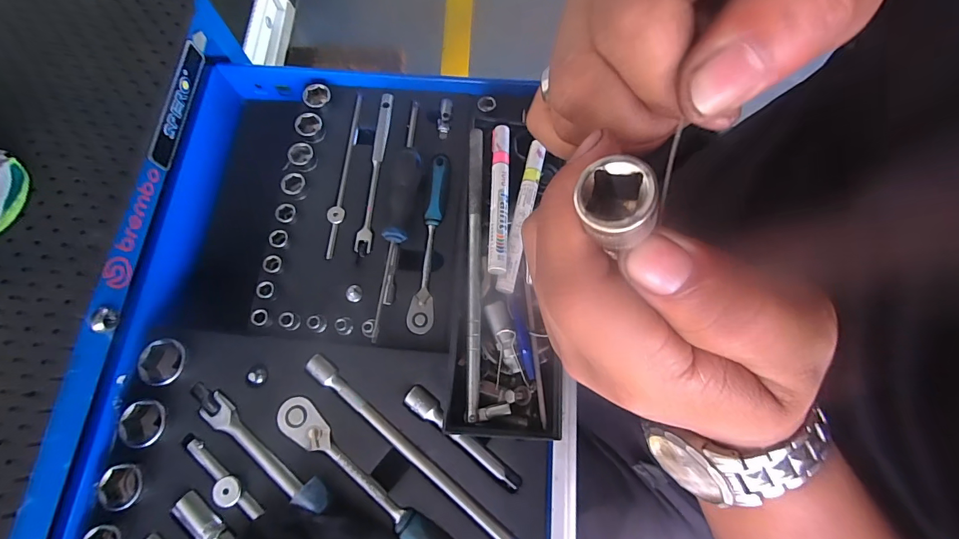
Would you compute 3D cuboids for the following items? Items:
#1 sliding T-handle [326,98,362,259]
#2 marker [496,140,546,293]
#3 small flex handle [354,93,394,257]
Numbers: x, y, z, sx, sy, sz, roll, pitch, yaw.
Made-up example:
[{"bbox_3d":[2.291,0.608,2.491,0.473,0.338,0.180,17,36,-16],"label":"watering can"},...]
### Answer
[{"bbox_3d":[-0.144,-0.105,0.437,0.017,0.014,0.194,4,72,1],"label":"sliding T-handle"},{"bbox_3d":[0.037,-0.048,0.354,0.015,0.012,0.139,13,72,4],"label":"marker"},{"bbox_3d":[-0.111,-0.105,0.437,0.018,0.019,0.185,5,72,1],"label":"small flex handle"}]

